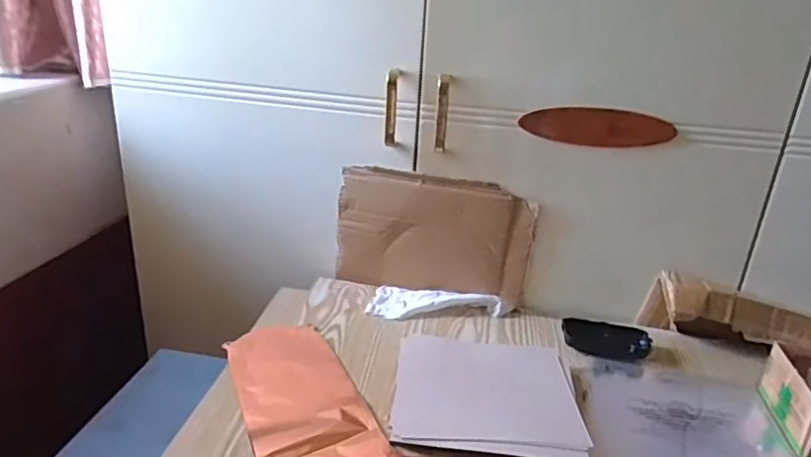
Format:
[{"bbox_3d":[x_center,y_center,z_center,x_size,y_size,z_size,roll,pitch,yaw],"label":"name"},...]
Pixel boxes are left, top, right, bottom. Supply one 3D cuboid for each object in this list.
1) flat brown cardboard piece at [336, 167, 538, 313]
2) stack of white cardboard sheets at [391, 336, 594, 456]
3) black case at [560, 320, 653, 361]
[{"bbox_3d":[0.039,0.011,0.835,0.275,0.168,0.028,9,24,8],"label":"flat brown cardboard piece"},{"bbox_3d":[0.090,0.180,0.658,0.196,0.018,0.189,7,24,4],"label":"stack of white cardboard sheets"},{"bbox_3d":[0.269,0.147,0.788,0.110,0.024,0.056,7,24,3],"label":"black case"}]

